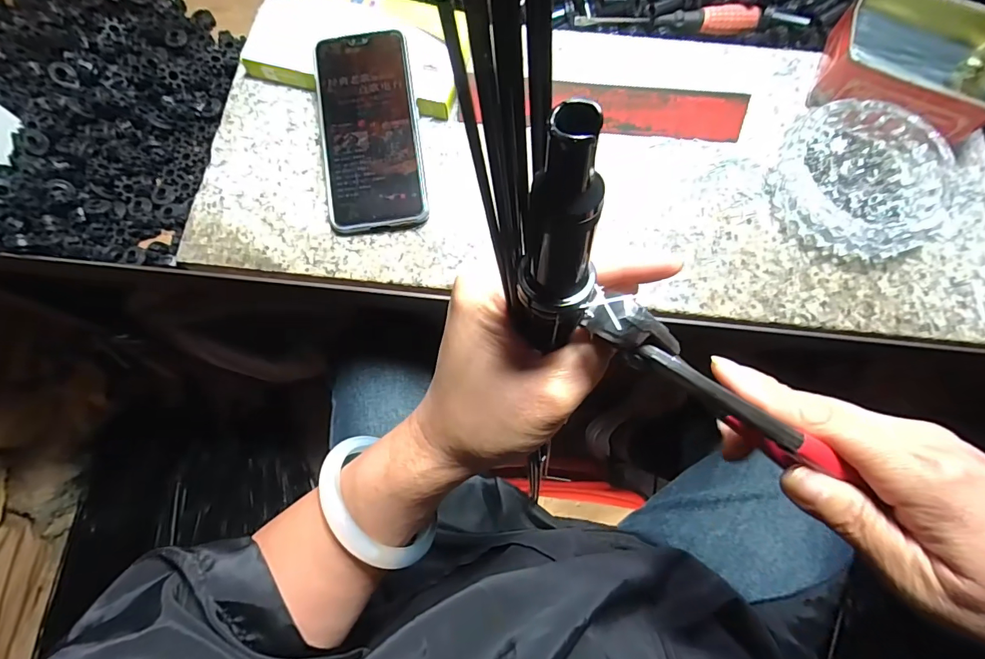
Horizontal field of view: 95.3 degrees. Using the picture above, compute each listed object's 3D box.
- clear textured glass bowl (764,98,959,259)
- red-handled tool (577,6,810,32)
[{"bbox_3d":[0.286,-0.117,0.346,0.123,0.028,0.122,0,75,1],"label":"clear textured glass bowl"},{"bbox_3d":[0.176,-0.280,0.401,0.195,0.013,0.020,3,76,1],"label":"red-handled tool"}]

